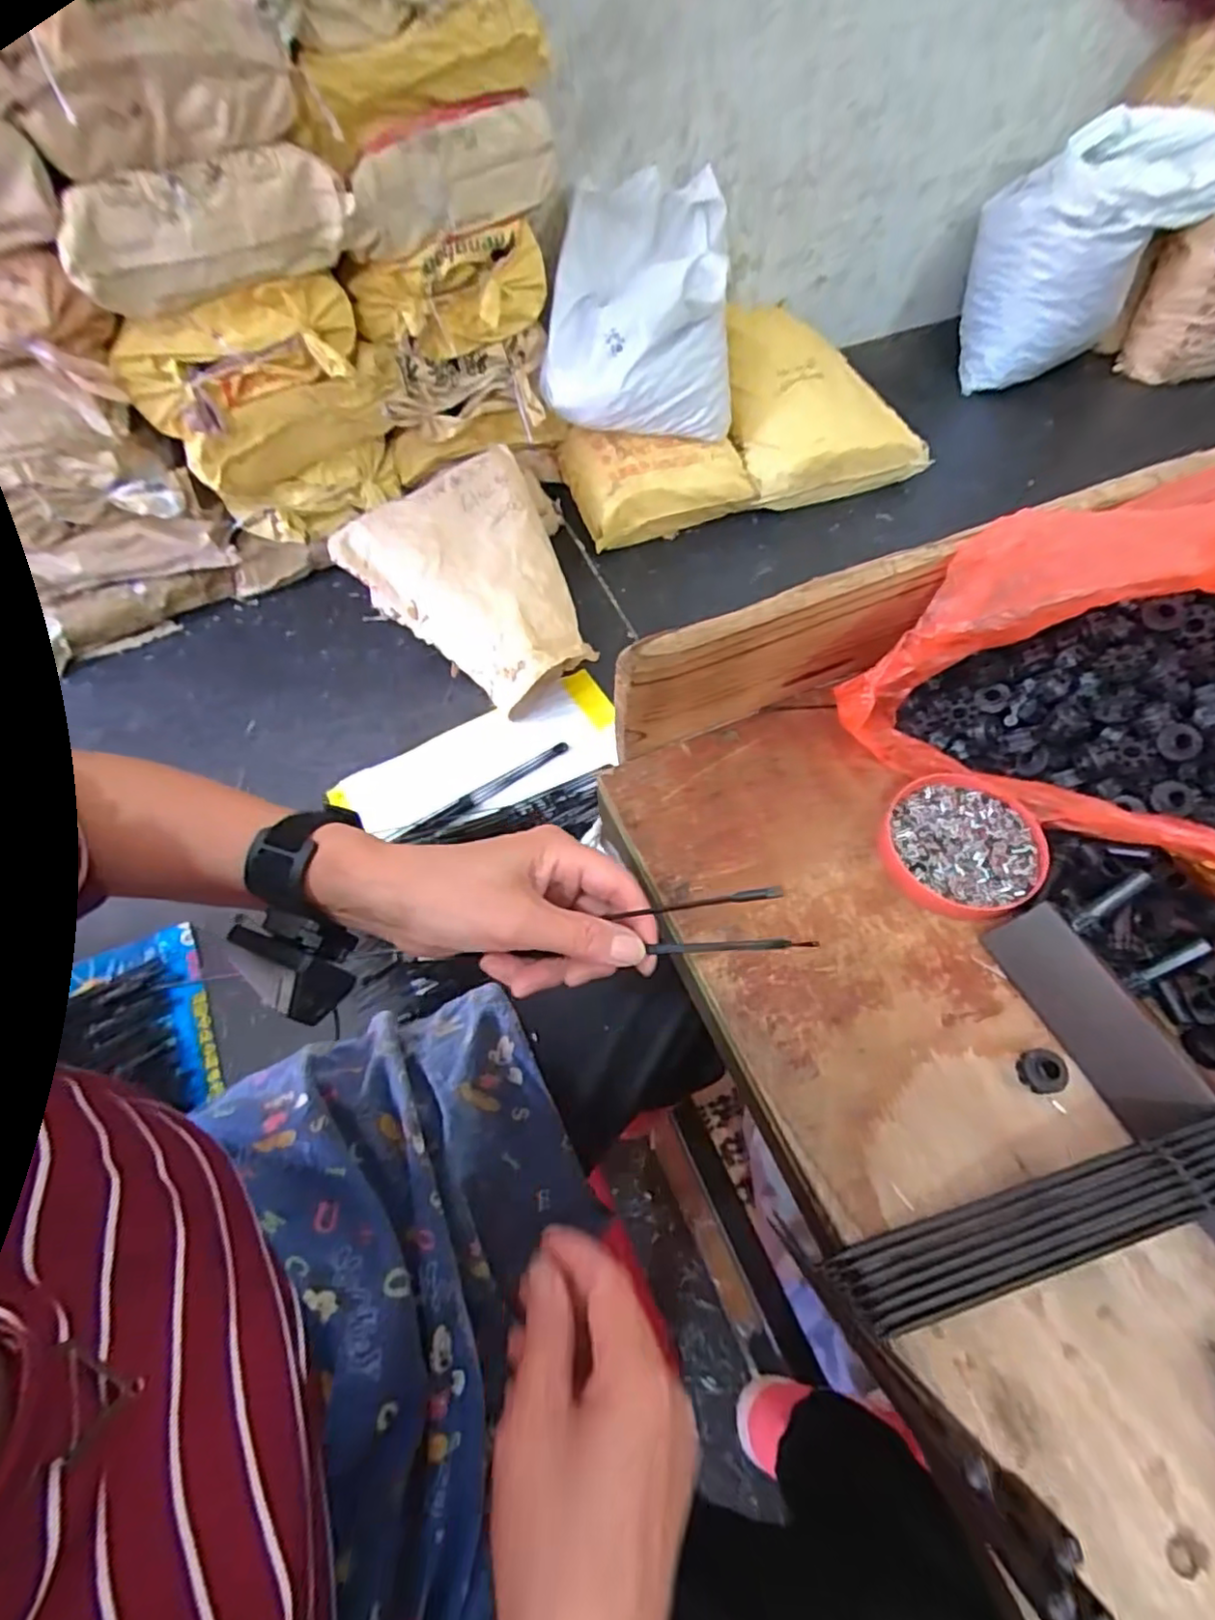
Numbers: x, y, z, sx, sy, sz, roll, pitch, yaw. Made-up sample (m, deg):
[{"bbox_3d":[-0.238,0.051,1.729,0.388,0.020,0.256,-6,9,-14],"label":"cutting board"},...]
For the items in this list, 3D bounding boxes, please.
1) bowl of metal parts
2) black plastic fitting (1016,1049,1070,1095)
[{"bbox_3d":[0.190,0.018,0.354,0.077,0.021,0.078,-1,60,1],"label":"bowl of metal parts"},{"bbox_3d":[0.201,0.121,0.304,0.016,0.013,0.019,-7,60,-3],"label":"black plastic fitting"}]

